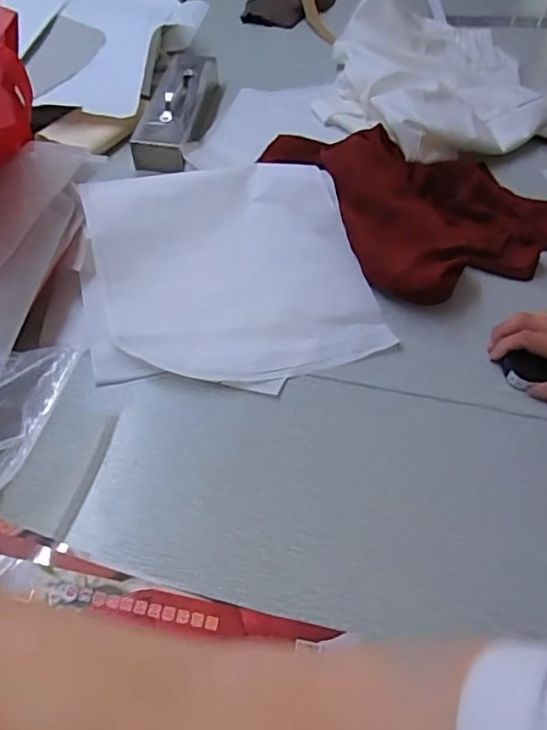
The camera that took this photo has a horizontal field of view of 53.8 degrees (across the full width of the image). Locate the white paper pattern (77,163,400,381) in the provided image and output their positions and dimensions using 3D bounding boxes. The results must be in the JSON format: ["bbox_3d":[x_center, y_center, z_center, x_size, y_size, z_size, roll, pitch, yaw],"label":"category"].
[{"bbox_3d":[-0.055,-0.119,0.643,0.319,0.063,0.319,-14,55,-12],"label":"white paper pattern"}]

